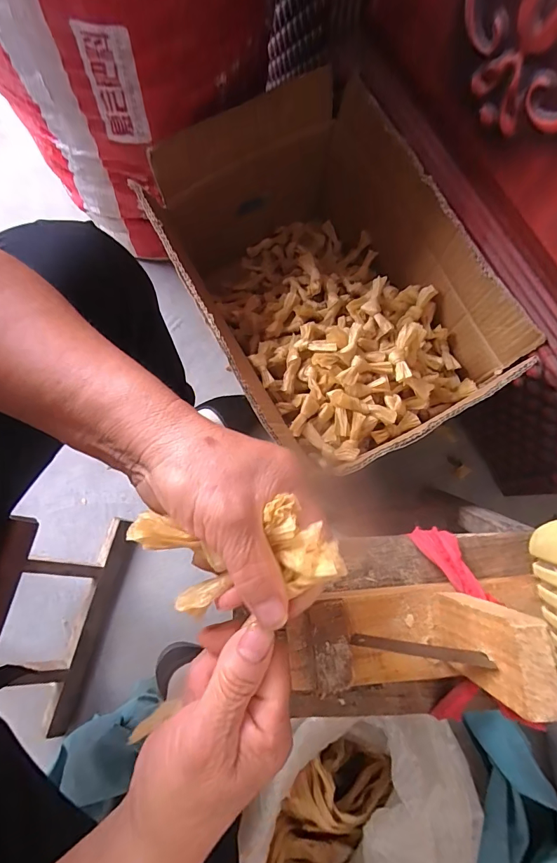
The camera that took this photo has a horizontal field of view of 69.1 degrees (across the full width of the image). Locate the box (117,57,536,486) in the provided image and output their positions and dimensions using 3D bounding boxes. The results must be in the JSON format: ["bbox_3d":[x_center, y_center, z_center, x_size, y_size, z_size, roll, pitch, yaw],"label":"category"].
[{"bbox_3d":[0.061,-0.180,0.577,0.316,0.241,0.447,-28,81,-5],"label":"box"}]

